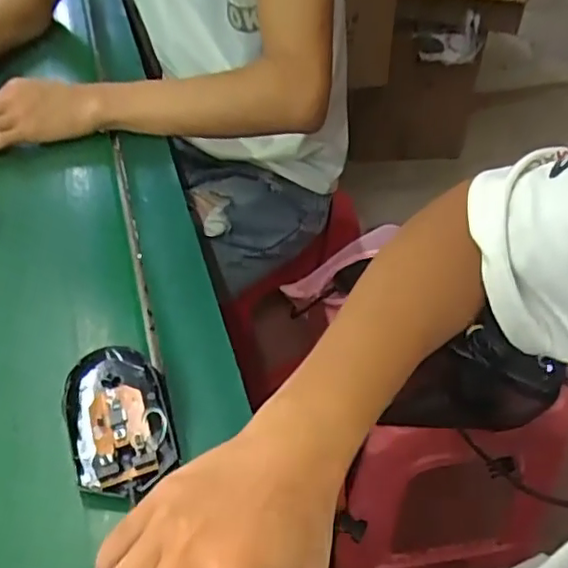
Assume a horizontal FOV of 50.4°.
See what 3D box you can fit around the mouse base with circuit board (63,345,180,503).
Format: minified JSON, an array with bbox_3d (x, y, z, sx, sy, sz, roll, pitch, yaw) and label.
[{"bbox_3d":[-0.107,0.085,0.391,0.062,0.019,0.112,-12,44,-13],"label":"mouse base with circuit board"}]

